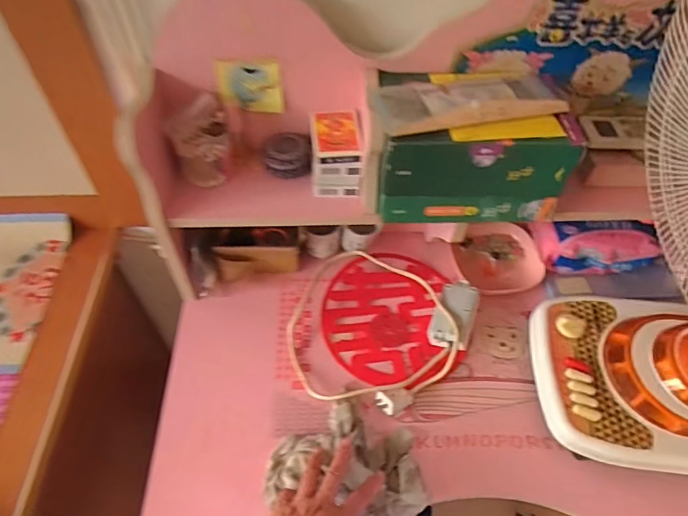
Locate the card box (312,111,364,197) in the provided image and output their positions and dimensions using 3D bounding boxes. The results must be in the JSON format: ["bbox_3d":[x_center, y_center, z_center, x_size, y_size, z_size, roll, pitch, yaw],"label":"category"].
[{"bbox_3d":[-0.010,-0.136,0.612,0.058,0.069,0.088,-1,53,-3],"label":"card box"}]

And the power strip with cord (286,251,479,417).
[{"bbox_3d":[0.052,0.101,0.676,0.253,0.043,0.238,15,54,9],"label":"power strip with cord"}]

